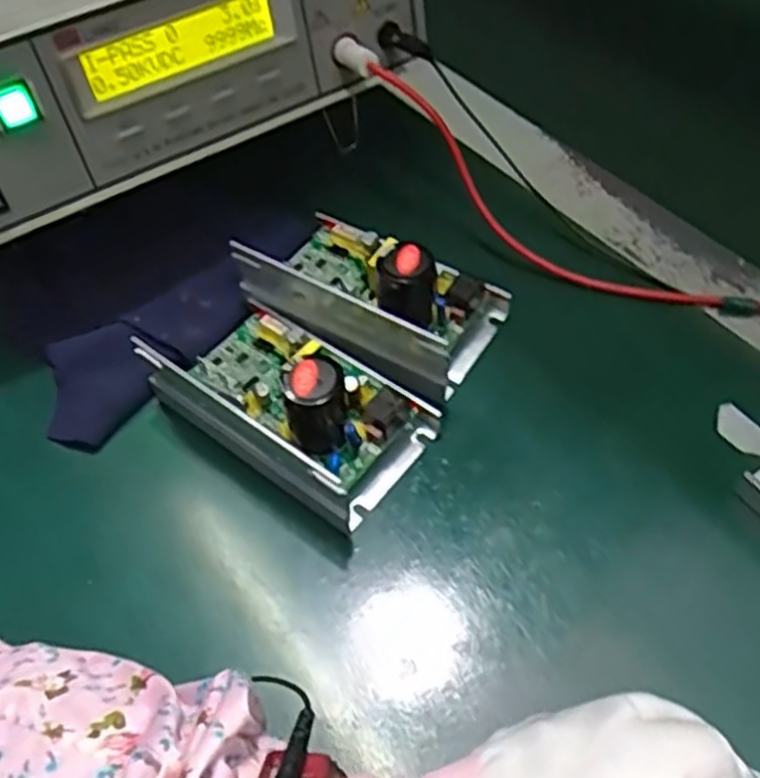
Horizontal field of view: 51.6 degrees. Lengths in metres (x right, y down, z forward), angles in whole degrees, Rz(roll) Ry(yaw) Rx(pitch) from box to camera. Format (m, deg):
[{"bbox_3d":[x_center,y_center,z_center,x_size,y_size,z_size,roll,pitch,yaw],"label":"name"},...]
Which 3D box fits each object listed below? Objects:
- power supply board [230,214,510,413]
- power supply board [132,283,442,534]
[{"bbox_3d":[-0.007,-0.057,0.420,0.128,0.057,0.080,24,59,19],"label":"power supply board"},{"bbox_3d":[-0.046,-0.001,0.383,0.132,0.057,0.086,34,62,24],"label":"power supply board"}]

